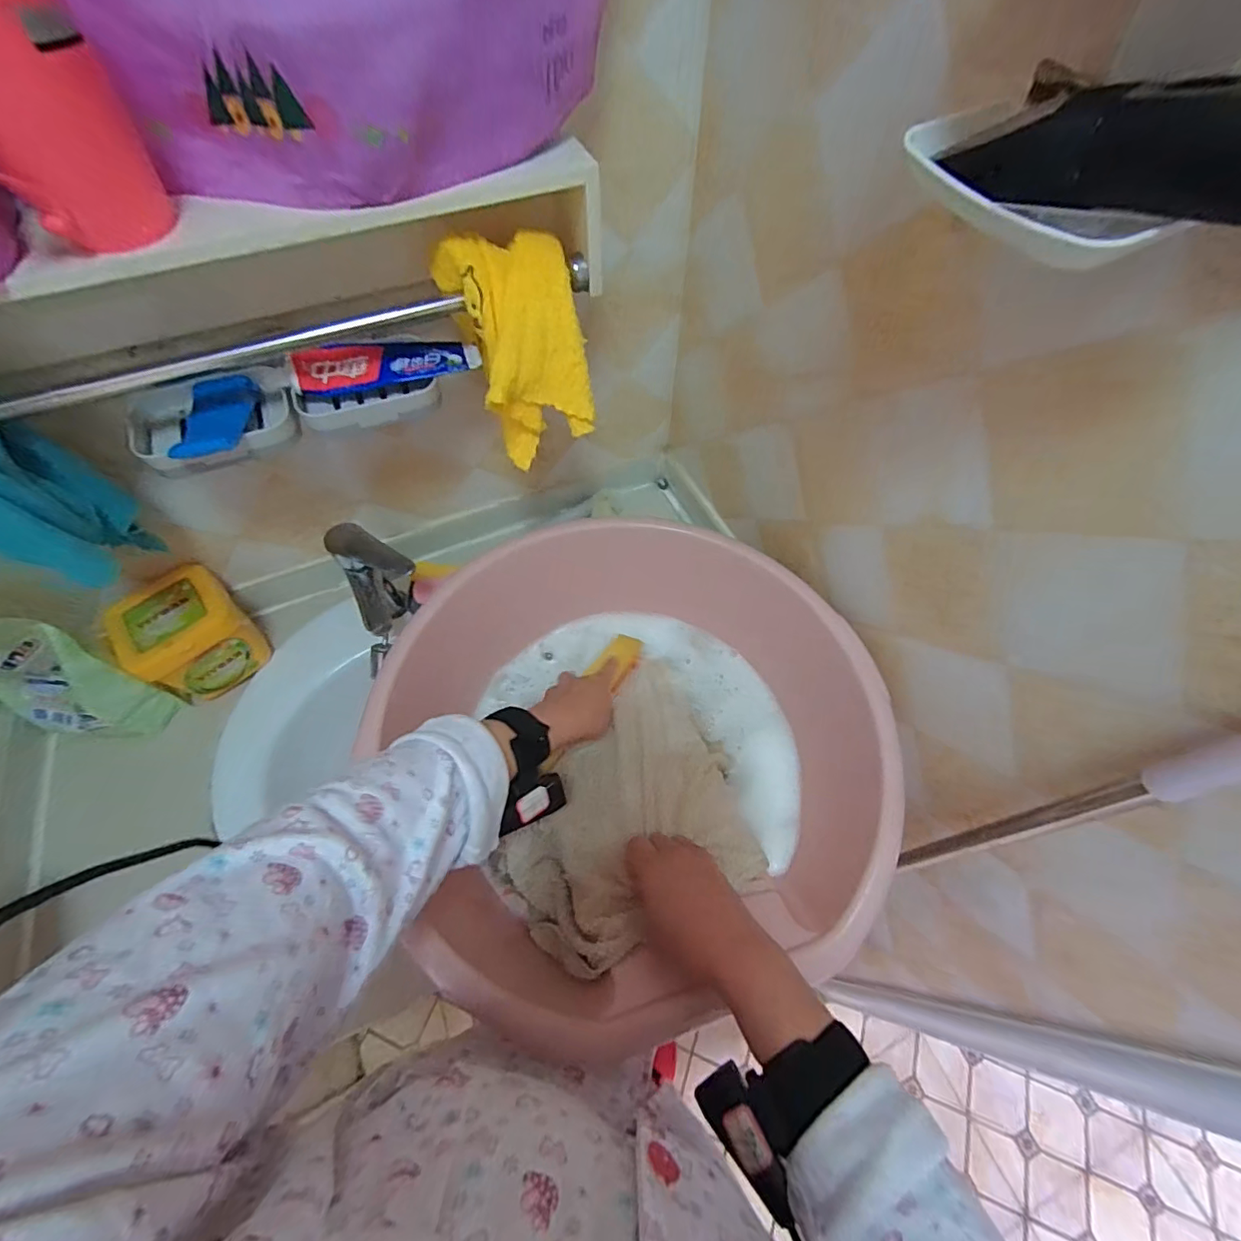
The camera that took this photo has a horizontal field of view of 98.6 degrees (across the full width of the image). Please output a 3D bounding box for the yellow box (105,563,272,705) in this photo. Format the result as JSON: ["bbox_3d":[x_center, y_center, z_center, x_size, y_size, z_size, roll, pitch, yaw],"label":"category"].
[{"bbox_3d":[-0.529,0.020,0.664,0.119,0.105,0.107,-37,67,-19],"label":"yellow box"}]

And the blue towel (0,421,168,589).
[{"bbox_3d":[-0.482,-0.101,0.441,0.074,0.182,0.092,33,65,17],"label":"blue towel"}]

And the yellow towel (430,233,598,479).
[{"bbox_3d":[-0.092,-0.240,0.490,0.109,0.159,0.102,-18,62,-10],"label":"yellow towel"}]

